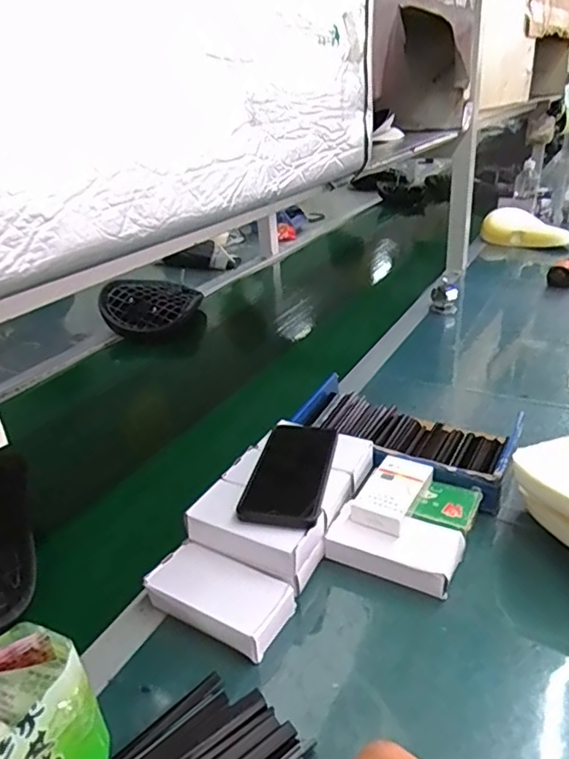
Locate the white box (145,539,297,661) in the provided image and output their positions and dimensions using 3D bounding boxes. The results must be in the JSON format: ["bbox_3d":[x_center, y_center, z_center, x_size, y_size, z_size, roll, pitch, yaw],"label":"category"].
[{"bbox_3d":[-0.061,0.198,0.512,0.126,0.030,0.065,13,32,30],"label":"white box"}]

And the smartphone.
[{"bbox_3d":[0.008,0.094,0.590,0.077,0.015,0.158,3,28,13],"label":"smartphone"}]

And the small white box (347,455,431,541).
[{"bbox_3d":[0.116,0.120,0.595,0.054,0.020,0.101,13,32,30],"label":"small white box"}]

